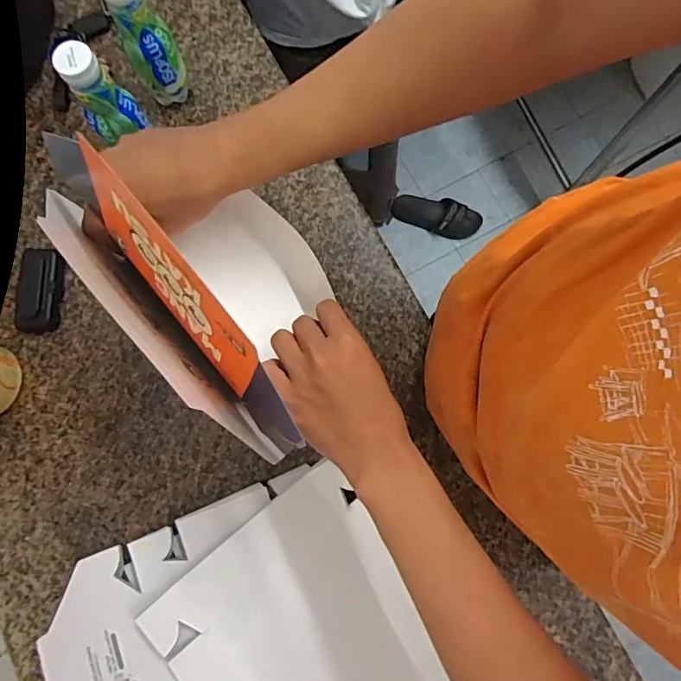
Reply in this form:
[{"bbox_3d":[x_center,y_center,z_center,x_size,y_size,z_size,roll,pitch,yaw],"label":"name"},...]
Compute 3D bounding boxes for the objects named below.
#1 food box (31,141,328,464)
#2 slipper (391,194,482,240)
[{"bbox_3d":[-0.099,-0.054,0.403,0.144,0.116,0.265,-43,82,-8],"label":"food box"},{"bbox_3d":[0.292,-0.387,1.482,0.264,0.056,0.109,19,79,3],"label":"slipper"}]

